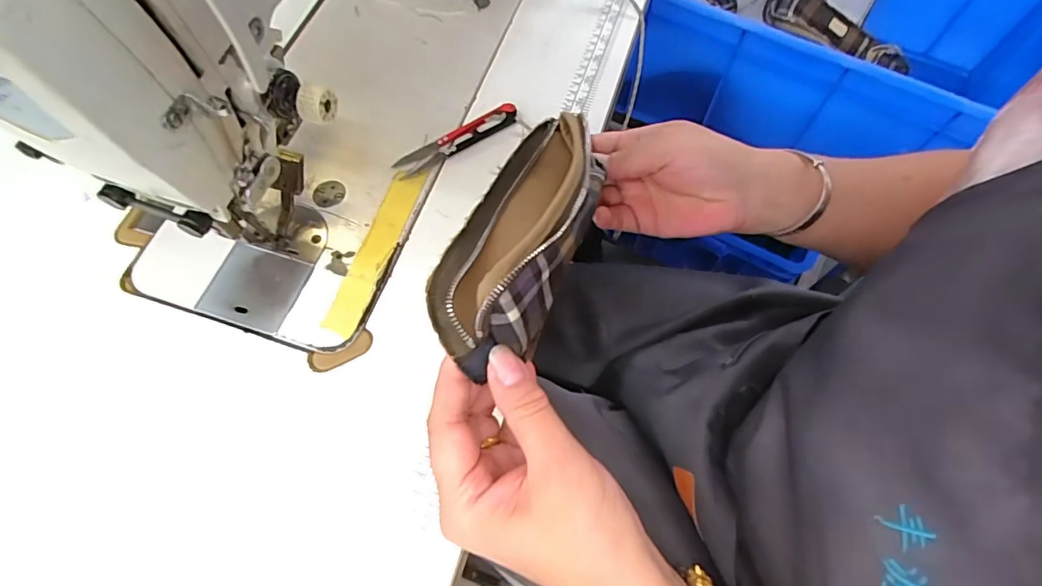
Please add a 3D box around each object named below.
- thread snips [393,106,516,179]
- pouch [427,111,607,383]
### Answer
[{"bbox_3d":[-0.051,-0.123,0.397,0.105,0.007,0.023,-30,68,-12],"label":"thread snips"},{"bbox_3d":[0.006,-0.043,0.268,0.060,0.053,0.173,12,48,9],"label":"pouch"}]

